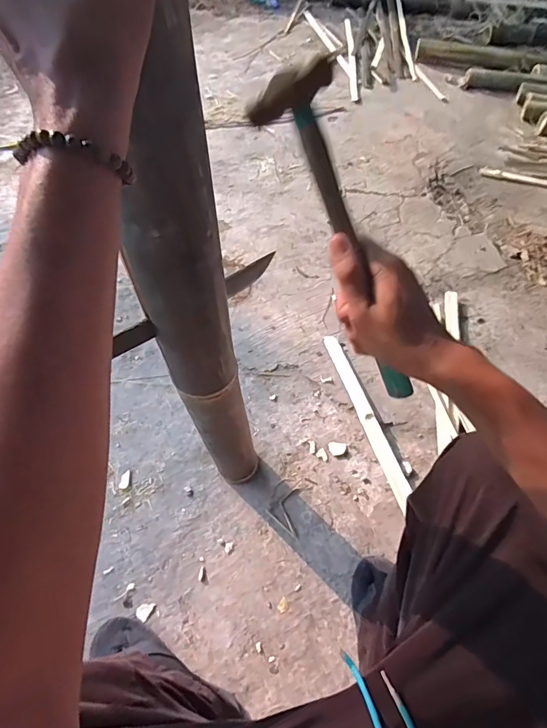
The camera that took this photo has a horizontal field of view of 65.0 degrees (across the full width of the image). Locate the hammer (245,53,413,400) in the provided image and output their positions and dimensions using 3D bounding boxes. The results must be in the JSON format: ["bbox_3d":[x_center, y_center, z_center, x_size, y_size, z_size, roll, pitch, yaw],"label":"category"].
[{"bbox_3d":[0.062,-0.086,0.350,0.034,0.276,0.060,-32,20,-21],"label":"hammer"}]

